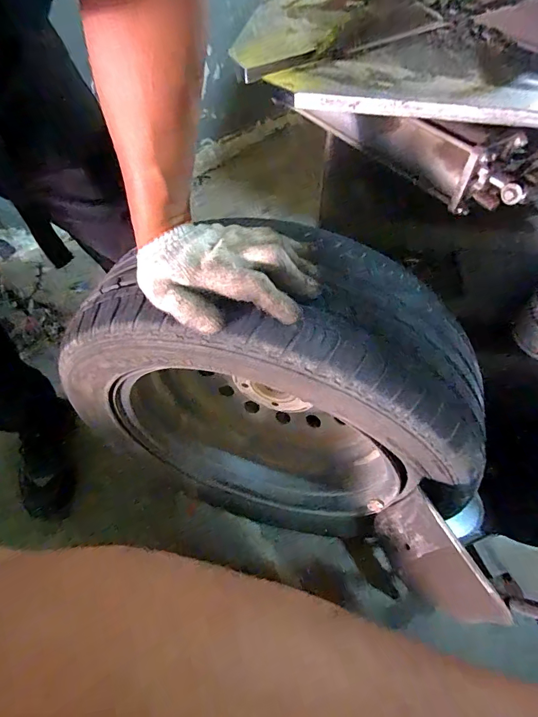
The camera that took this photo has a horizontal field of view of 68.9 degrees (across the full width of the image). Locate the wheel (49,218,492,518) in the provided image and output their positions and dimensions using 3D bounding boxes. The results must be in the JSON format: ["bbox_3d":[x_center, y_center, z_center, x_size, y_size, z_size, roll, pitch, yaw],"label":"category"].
[{"bbox_3d":[0.006,0.062,0.587,0.483,0.490,0.197,14,55,9],"label":"wheel"}]

